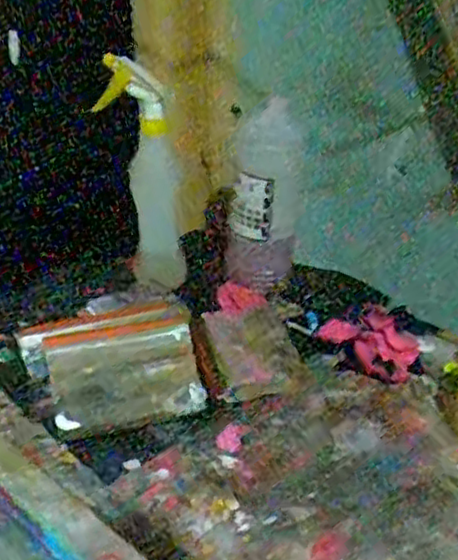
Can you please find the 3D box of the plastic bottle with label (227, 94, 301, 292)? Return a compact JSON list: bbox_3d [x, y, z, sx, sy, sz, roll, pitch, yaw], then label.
[{"bbox_3d":[0.039,-0.095,0.827,0.079,0.210,0.068,3,31,6],"label":"plastic bottle with label"}]

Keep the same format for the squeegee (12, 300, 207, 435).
[{"bbox_3d":[-0.112,0.087,0.700,0.157,0.039,0.118,-8,64,-14],"label":"squeegee"}]

